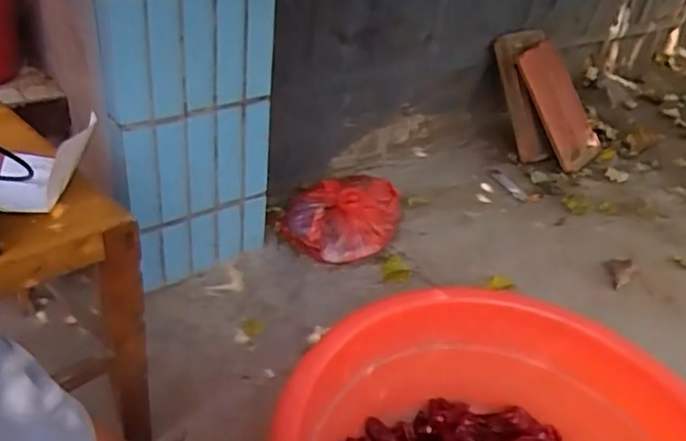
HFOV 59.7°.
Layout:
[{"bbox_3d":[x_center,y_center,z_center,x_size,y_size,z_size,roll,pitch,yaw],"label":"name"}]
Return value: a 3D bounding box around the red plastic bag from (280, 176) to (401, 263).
[{"bbox_3d":[0.015,-0.015,1.304,0.264,0.099,0.162,-14,41,-28],"label":"red plastic bag"}]

